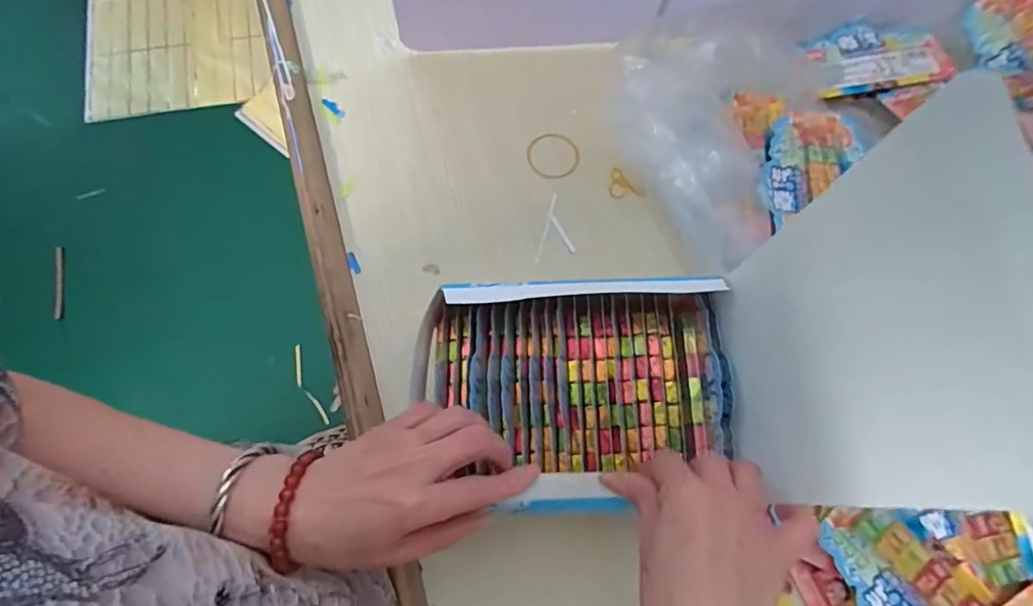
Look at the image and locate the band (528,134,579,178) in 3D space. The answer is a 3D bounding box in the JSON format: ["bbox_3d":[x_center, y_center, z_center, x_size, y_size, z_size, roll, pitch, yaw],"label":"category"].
[{"bbox_3d":[0.034,-0.137,0.525,0.049,0.004,0.045,-9,74,-5],"label":"band"}]

